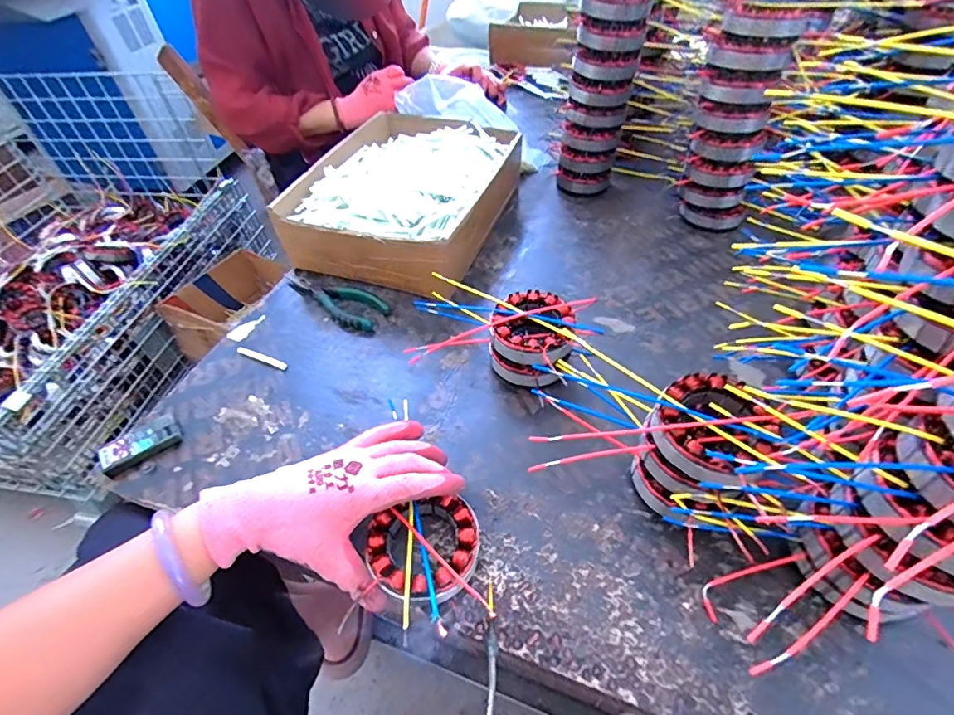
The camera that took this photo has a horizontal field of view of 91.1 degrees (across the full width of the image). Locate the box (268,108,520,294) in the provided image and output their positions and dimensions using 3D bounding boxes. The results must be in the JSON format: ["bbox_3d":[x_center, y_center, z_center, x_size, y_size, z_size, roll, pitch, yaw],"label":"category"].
[{"bbox_3d":[-0.090,-0.234,0.668,0.238,0.087,0.329,15,51,16],"label":"box"}]

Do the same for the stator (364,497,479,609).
[{"bbox_3d":[-0.038,0.150,0.366,0.084,0.028,0.076,-27,52,-19],"label":"stator"}]

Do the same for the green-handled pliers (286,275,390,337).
[{"bbox_3d":[-0.173,-0.077,0.589,0.151,0.016,0.057,33,58,28],"label":"green-handled pliers"}]

